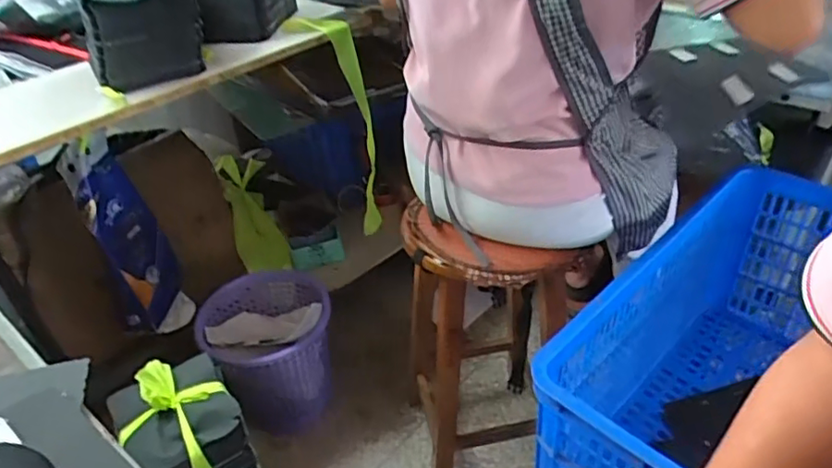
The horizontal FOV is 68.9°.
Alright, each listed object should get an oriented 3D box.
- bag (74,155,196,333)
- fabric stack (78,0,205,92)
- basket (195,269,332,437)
[{"bbox_3d":[-0.612,0.024,1.343,0.049,0.404,0.214,-7,23,10],"label":"bag"},{"bbox_3d":[-0.518,-0.382,1.171,0.213,0.194,0.060,-21,58,-22],"label":"fabric stack"},{"bbox_3d":[-0.325,0.240,1.348,0.294,0.296,0.261,-15,37,-13],"label":"basket"}]

